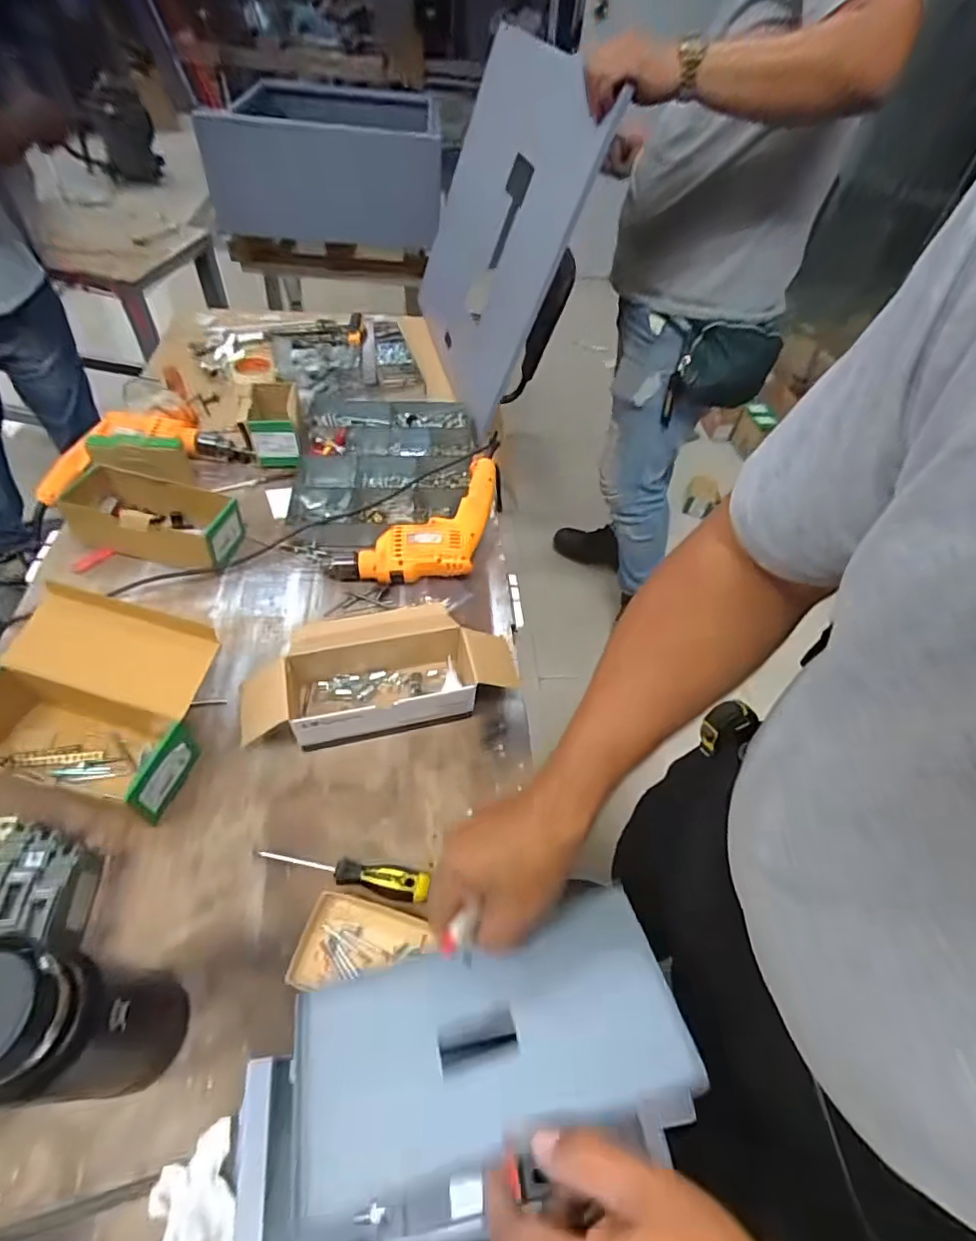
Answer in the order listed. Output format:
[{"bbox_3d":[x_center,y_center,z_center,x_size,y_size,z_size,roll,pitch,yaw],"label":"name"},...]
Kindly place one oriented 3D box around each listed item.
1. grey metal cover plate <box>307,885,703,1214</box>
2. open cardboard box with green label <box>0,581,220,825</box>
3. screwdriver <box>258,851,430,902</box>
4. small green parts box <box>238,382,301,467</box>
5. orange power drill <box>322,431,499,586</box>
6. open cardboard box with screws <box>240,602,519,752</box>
[{"bbox_3d":[0.000,0.272,0.368,0.245,0.008,0.117,-14,42,-8],"label":"grey metal cover plate"},{"bbox_3d":[-0.453,0.093,0.645,0.234,0.111,0.201,10,54,3],"label":"open cardboard box with green label"},{"bbox_3d":[-0.153,0.267,0.593,0.183,0.030,0.030,11,55,4],"label":"screwdriver"},{"bbox_3d":[-0.399,-0.370,1.027,0.093,0.087,0.165,-10,56,-11],"label":"small green parts box"},{"bbox_3d":[-0.086,-0.131,0.862,0.320,0.058,0.133,-34,62,-6],"label":"orange power drill"},{"bbox_3d":[-0.138,0.050,0.732,0.336,0.073,0.192,-9,56,-10],"label":"open cardboard box with screws"}]

